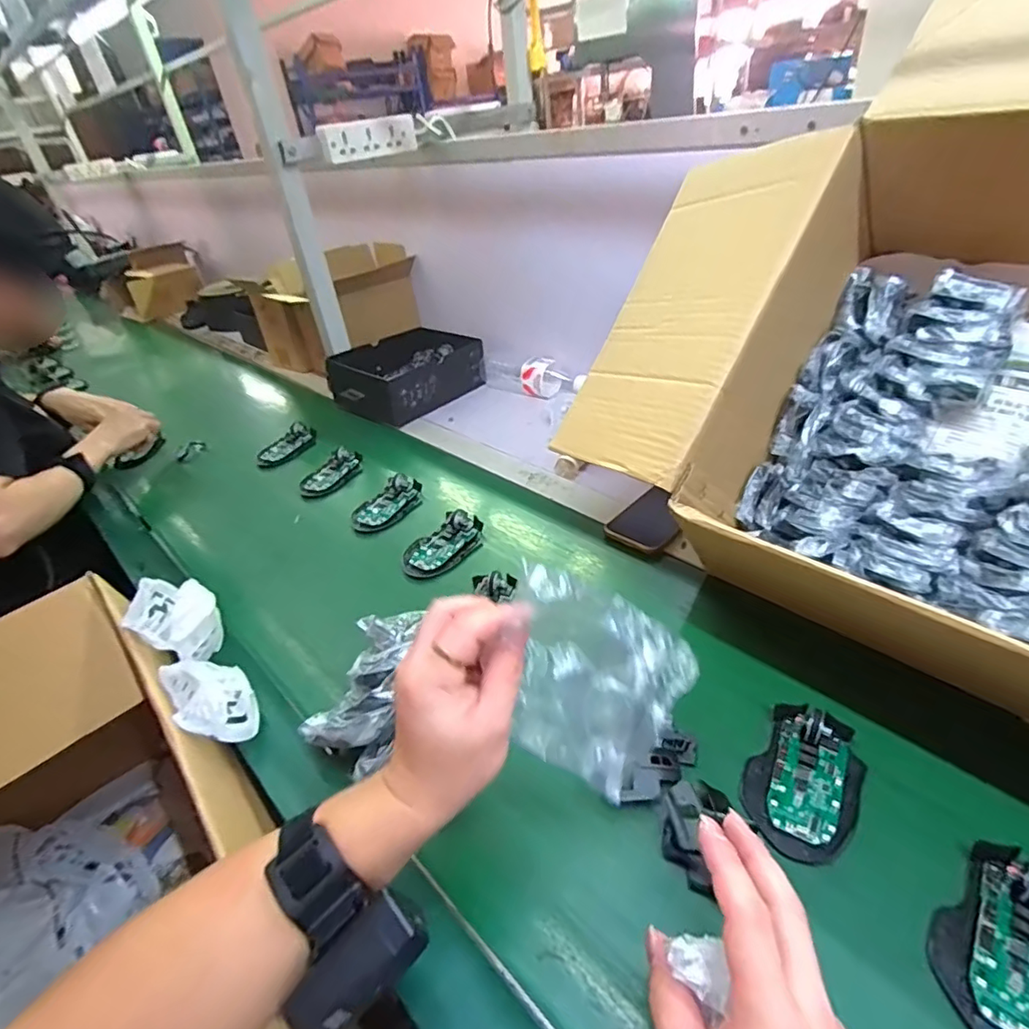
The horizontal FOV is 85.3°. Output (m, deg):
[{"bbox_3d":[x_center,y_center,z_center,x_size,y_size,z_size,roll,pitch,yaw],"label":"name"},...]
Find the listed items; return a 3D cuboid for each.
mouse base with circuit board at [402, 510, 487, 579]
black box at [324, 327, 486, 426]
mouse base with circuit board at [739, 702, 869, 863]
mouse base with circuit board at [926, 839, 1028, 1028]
[{"bbox_3d":[-0.088,0.035,0.691,0.112,0.020,0.066,-33,43,-30],"label":"mouse base with circuit board"},{"bbox_3d":[-0.203,-0.266,1.074,0.206,0.093,0.272,24,47,36],"label":"black box"},{"bbox_3d":[0.216,0.191,0.413,0.072,0.030,0.112,23,46,35],"label":"mouse base with circuit board"},{"bbox_3d":[0.293,0.251,0.321,0.110,0.032,0.072,-30,42,-28],"label":"mouse base with circuit board"}]

